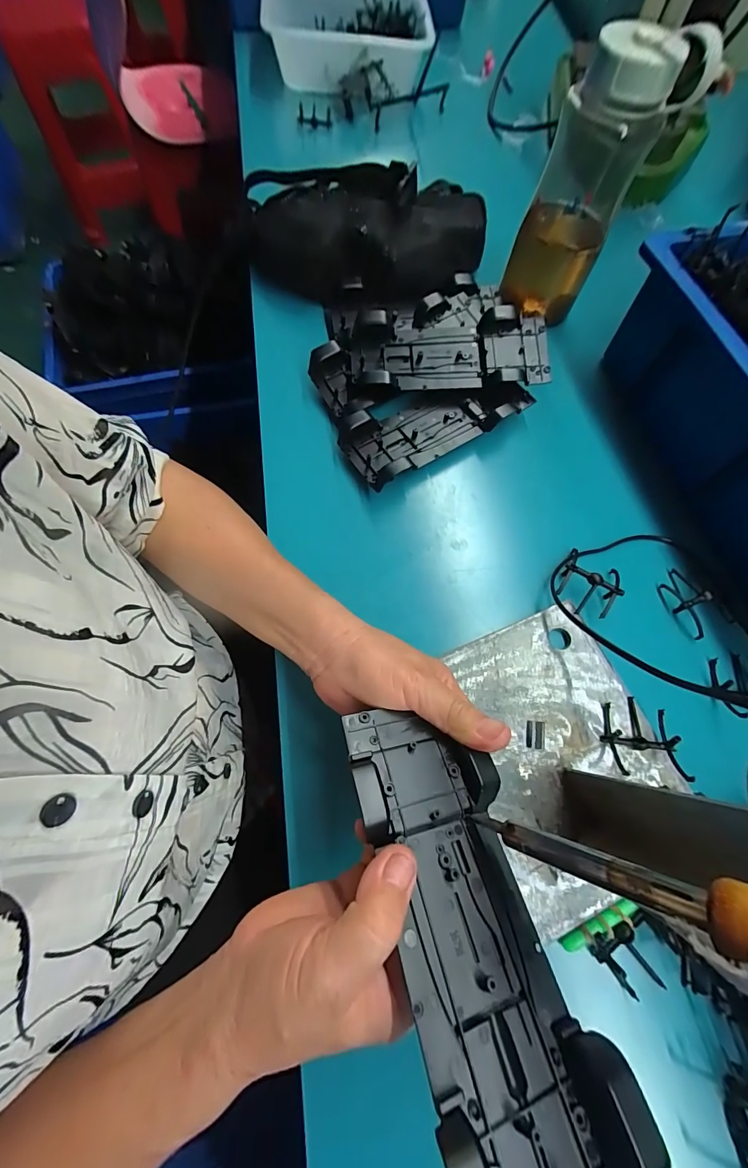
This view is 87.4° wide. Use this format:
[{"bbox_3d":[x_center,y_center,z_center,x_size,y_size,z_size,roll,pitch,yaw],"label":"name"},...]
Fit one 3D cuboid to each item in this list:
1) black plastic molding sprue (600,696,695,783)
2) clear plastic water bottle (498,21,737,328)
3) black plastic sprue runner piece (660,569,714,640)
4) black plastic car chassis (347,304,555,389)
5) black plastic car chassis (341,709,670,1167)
[{"bbox_3d":[0.201,0.115,0.295,0.049,0.021,0.055,2,71,-1],"label":"black plastic molding sprue"},{"bbox_3d":[0.214,-0.390,0.396,0.107,0.206,0.086,18,71,5],"label":"clear plastic water bottle"},{"bbox_3d":[0.282,0.014,0.345,0.031,0.019,0.061,-20,72,-8],"label":"black plastic sprue runner piece"},{"bbox_3d":[0.075,-0.228,0.393,0.197,0.036,0.075,-4,71,-3],"label":"black plastic car chassis"},{"bbox_3d":[0.043,0.147,0.182,0.074,0.040,0.188,-18,56,-8],"label":"black plastic car chassis"}]

